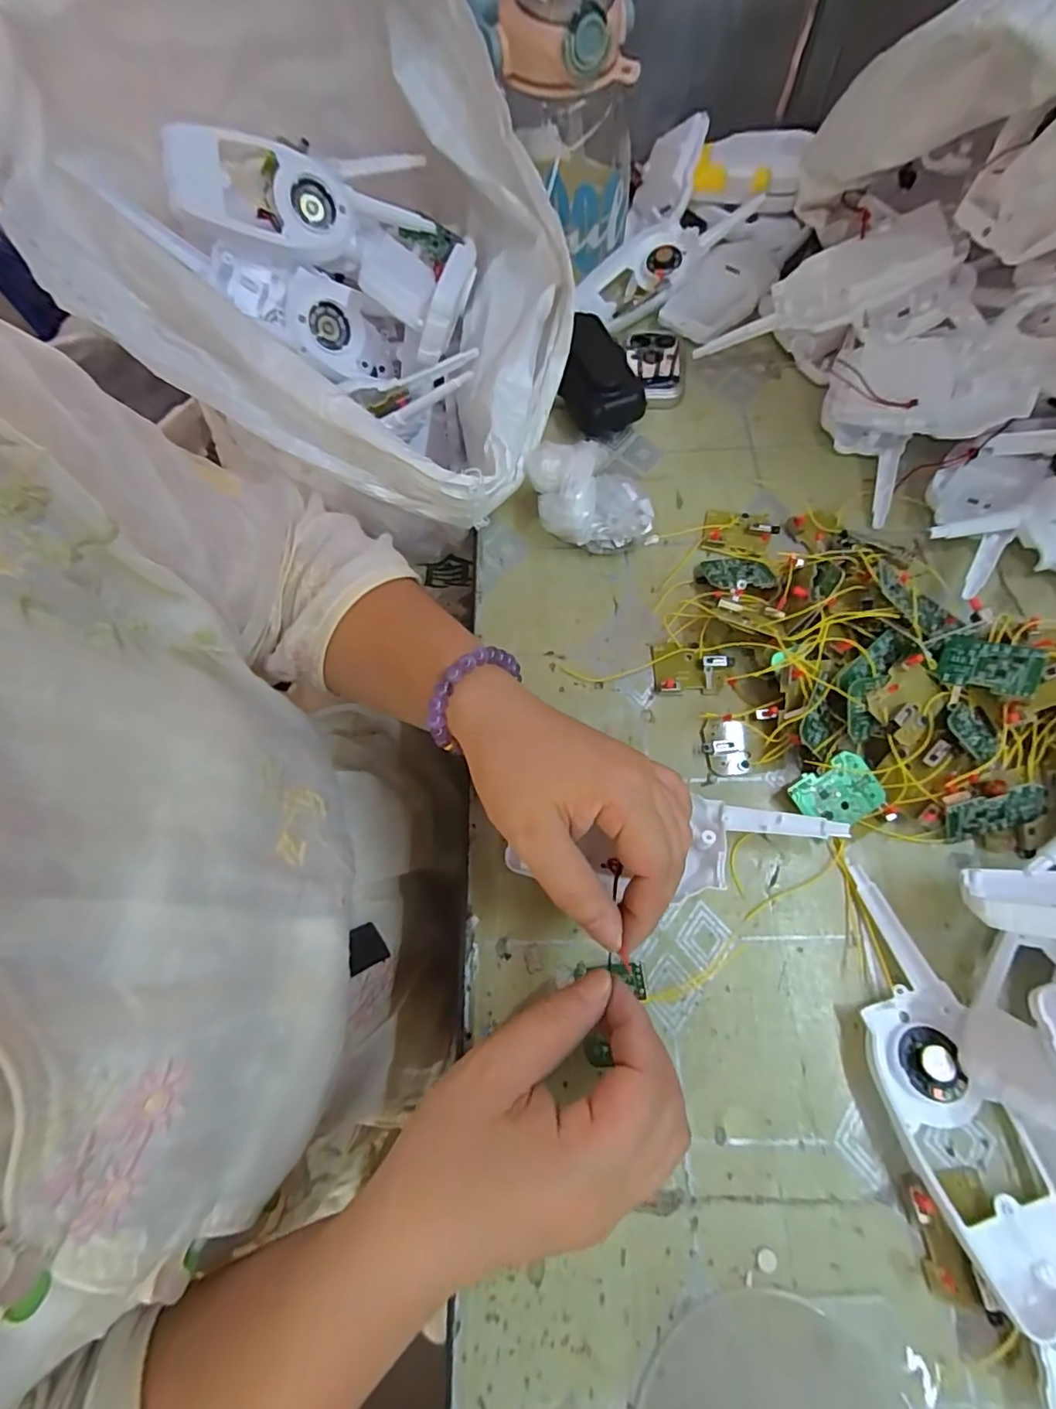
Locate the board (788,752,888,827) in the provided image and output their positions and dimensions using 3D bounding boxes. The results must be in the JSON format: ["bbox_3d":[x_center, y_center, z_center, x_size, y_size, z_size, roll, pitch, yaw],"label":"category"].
[{"bbox_3d":[0.164,0.048,0.300,0.042,0.004,0.034,-31,86,2],"label":"board"}]

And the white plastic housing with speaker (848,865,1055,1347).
[{"bbox_3d":[0.179,0.162,0.247,0.056,0.026,0.159,-22,67,-6],"label":"white plastic housing with speaker"}]

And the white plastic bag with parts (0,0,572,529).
[{"bbox_3d":[-0.129,-0.290,0.362,0.311,0.202,0.274,15,68,9],"label":"white plastic bag with parts"}]

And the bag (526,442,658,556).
[{"bbox_3d":[0.041,-0.132,0.369,0.077,0.052,0.050,-1,66,3],"label":"bag"}]

